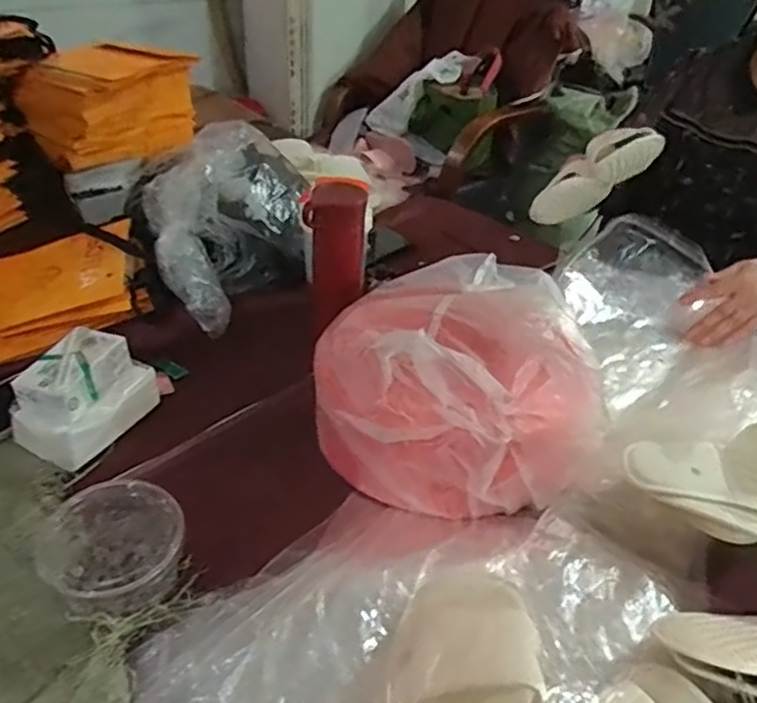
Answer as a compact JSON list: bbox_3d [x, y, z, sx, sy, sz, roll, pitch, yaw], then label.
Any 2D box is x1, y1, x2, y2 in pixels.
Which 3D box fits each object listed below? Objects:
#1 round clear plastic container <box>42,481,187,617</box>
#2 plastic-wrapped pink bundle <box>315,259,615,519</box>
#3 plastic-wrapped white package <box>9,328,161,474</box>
[{"bbox_3d":[-0.232,0.173,0.571,0.115,0.067,0.114,3,37,-2],"label":"round clear plastic container"},{"bbox_3d":[0.079,0.019,0.720,0.291,0.183,0.307,-7,39,-15],"label":"plastic-wrapped pink bundle"},{"bbox_3d":[-0.329,0.047,0.735,0.097,0.083,0.145,22,41,22],"label":"plastic-wrapped white package"}]

